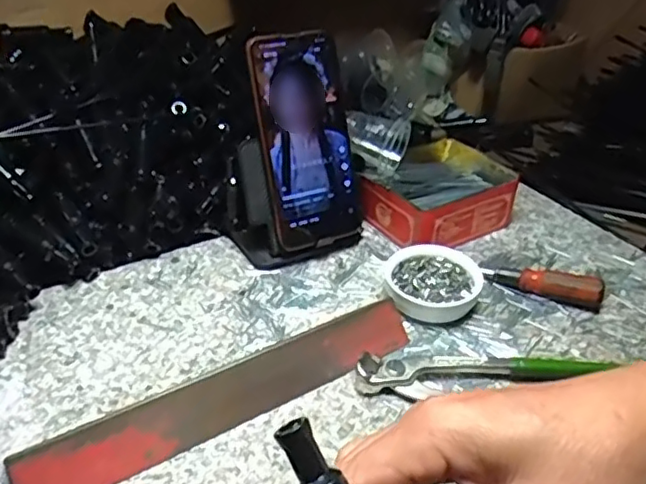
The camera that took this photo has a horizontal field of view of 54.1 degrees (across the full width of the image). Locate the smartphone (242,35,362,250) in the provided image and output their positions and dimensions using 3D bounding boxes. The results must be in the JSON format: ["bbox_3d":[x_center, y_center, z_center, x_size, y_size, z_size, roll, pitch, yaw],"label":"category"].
[{"bbox_3d":[-0.014,-0.082,0.508,0.079,0.164,0.009,-14,13,-22],"label":"smartphone"}]

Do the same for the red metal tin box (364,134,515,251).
[{"bbox_3d":[0.102,-0.045,0.584,0.132,0.046,0.113,-22,41,-30],"label":"red metal tin box"}]

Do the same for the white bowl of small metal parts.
[{"bbox_3d":[0.083,0.034,0.485,0.071,0.028,0.064,6,35,7],"label":"white bowl of small metal parts"}]

